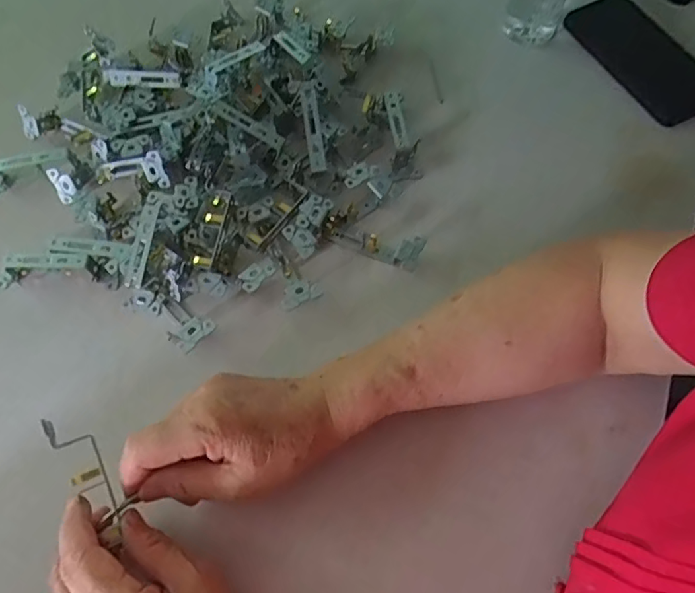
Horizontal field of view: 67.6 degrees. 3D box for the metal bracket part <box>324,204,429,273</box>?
[{"bbox_3d":[0.022,-0.049,0.440,0.083,0.020,0.031,27,70,14],"label":"metal bracket part"}]

